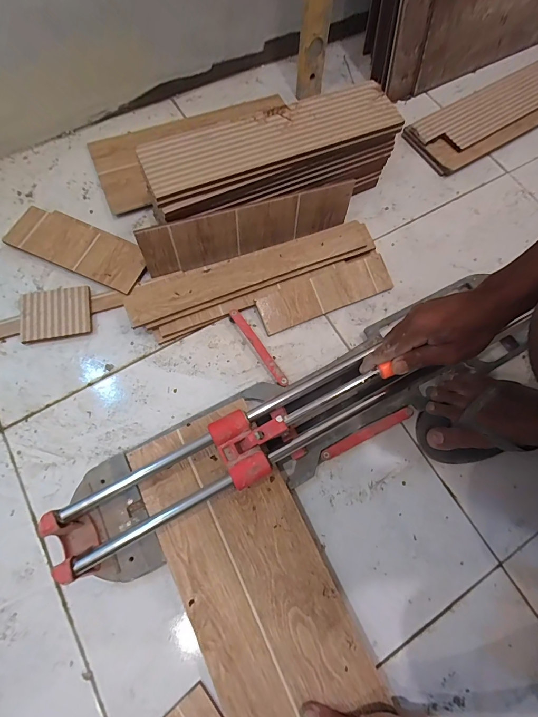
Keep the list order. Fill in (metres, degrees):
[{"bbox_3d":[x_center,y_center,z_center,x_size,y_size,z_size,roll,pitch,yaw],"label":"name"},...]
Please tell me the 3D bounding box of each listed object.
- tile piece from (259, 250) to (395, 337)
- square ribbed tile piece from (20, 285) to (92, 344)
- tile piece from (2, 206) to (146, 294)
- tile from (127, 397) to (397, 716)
[{"bbox_3d":[0.091,-0.110,0.564,0.226,0.011,0.067,-22,93,-11],"label":"tile piece"},{"bbox_3d":[-0.325,-0.069,0.527,0.101,0.007,0.082,-10,72,-6],"label":"square ribbed tile piece"},{"bbox_3d":[-0.312,-0.185,0.567,0.233,0.013,0.089,23,74,7],"label":"tile piece"},{"bbox_3d":[-0.020,0.252,0.418,0.165,0.011,0.383,-29,76,-11],"label":"tile"}]

